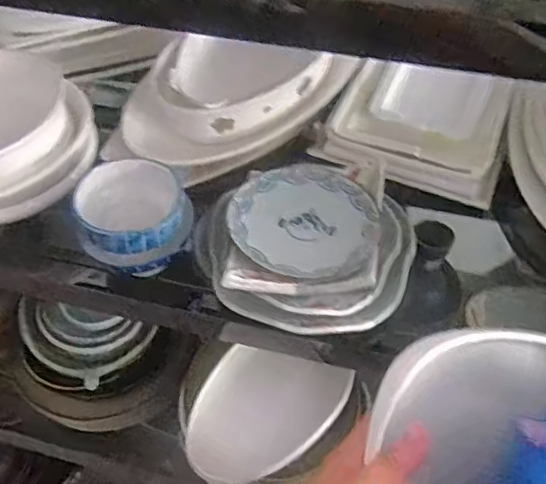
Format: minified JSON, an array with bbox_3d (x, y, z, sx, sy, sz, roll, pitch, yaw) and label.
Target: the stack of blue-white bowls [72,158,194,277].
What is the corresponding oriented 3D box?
[{"bbox_3d":[-0.155,-0.032,0.651,0.117,0.071,0.122,-21,54,-15],"label":"stack of blue-white bowls"}]

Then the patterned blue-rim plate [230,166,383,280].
[{"bbox_3d":[0.038,-0.028,0.673,0.164,0.015,0.160,0,51,0],"label":"patterned blue-rim plate"}]

